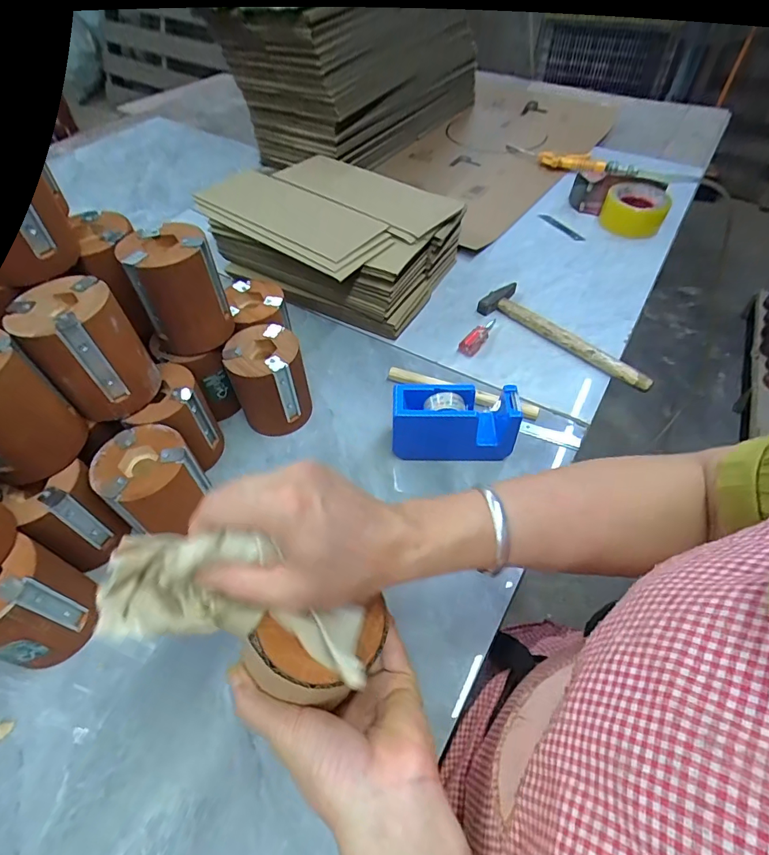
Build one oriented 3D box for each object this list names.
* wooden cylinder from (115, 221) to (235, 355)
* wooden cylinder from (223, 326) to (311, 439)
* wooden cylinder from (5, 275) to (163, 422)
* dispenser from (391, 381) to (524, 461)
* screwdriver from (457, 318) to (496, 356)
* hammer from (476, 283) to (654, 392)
[{"bbox_3d":[-0.196,-0.131,0.442,0.076,0.101,0.071,-21,54,-16],"label":"wooden cylinder"},{"bbox_3d":[-0.125,-0.050,0.502,0.078,0.097,0.077,-6,53,-6],"label":"wooden cylinder"},{"bbox_3d":[-0.253,-0.066,0.395,0.081,0.100,0.068,-34,59,-25],"label":"wooden cylinder"},{"bbox_3d":[0.073,-0.006,0.482,0.129,0.071,0.054,1,51,0],"label":"dispenser"},{"bbox_3d":[0.130,-0.124,0.613,0.024,0.020,0.077,35,59,25],"label":"screwdriver"},{"bbox_3d":[0.244,-0.128,0.612,0.243,0.032,0.067,35,59,25],"label":"hammer"}]

